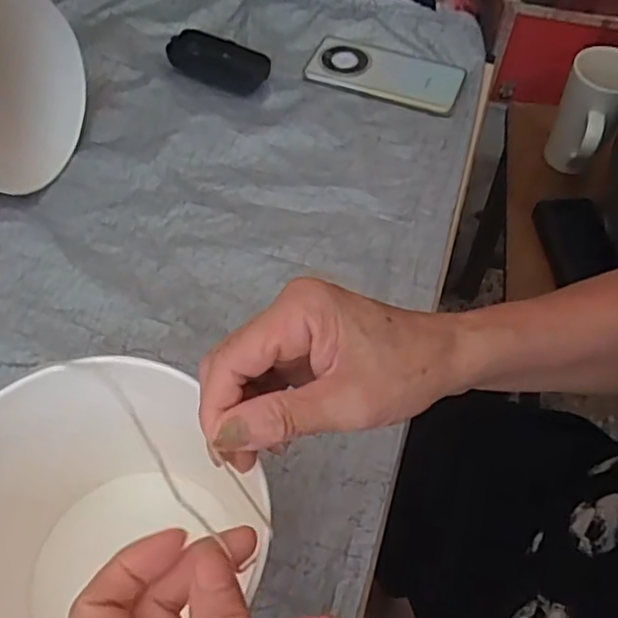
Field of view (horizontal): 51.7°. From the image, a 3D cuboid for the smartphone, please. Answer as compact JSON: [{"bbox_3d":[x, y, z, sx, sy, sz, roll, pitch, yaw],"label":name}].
[{"bbox_3d":[0.082,-0.253,0.679,0.159,0.012,0.080,17,58,8],"label":"smartphone"}]

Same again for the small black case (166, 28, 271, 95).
[{"bbox_3d":[-0.096,-0.261,0.668,0.105,0.021,0.049,29,60,15],"label":"small black case"}]

